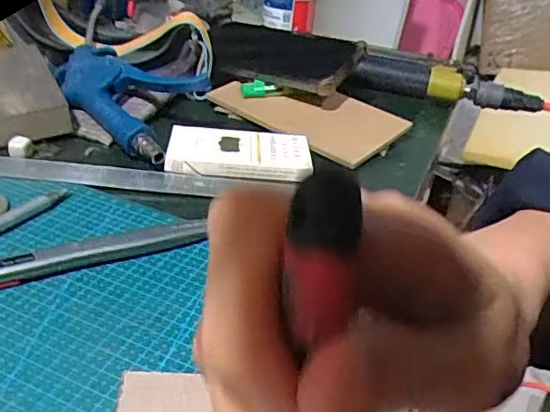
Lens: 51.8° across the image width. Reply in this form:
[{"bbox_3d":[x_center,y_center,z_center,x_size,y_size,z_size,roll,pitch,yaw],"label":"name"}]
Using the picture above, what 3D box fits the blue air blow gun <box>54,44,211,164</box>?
[{"bbox_3d":[-0.113,-0.092,0.456,0.078,0.036,0.169,-21,40,-38],"label":"blue air blow gun"}]

